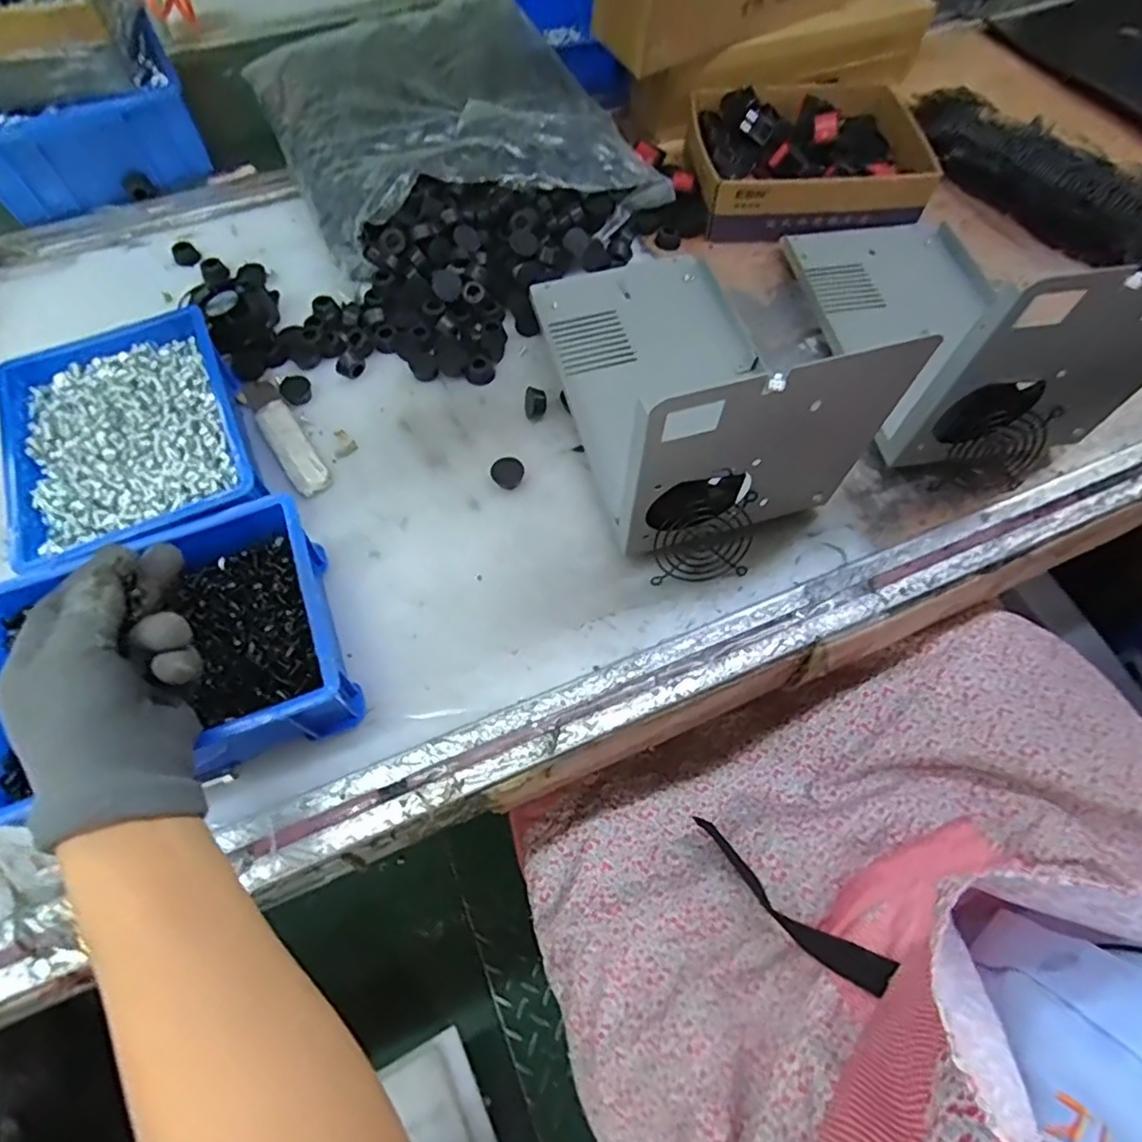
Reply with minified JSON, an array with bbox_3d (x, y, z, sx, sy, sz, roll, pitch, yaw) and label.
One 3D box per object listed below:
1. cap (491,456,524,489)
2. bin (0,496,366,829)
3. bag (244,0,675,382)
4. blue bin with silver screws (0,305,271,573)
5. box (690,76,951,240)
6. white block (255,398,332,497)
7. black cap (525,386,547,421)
[{"bbox_3d":[-0.048,-0.075,0.478,0.024,0.014,0.020,-12,65,-5],"label":"cap"},{"bbox_3d":[-0.242,0.051,0.377,0.194,0.068,0.145,-19,66,-9],"label":"bin"},{"bbox_3d":[-0.116,-0.405,0.599,0.303,0.078,0.477,-27,68,-12],"label":"bag"},{"bbox_3d":[-0.311,-0.090,0.456,0.147,0.064,0.195,-24,65,-12],"label":"blue bin with silver screws"},{"bbox_3d":[0.220,-0.396,0.597,0.211,0.059,0.151,-2,62,-1],"label":"box"},{"bbox_3d":[-0.219,-0.099,0.492,0.028,0.008,0.101,-32,69,-14],"label":"white block"},{"bbox_3d":[-0.029,-0.134,0.508,0.017,0.025,0.016,0,65,0],"label":"black cap"}]

